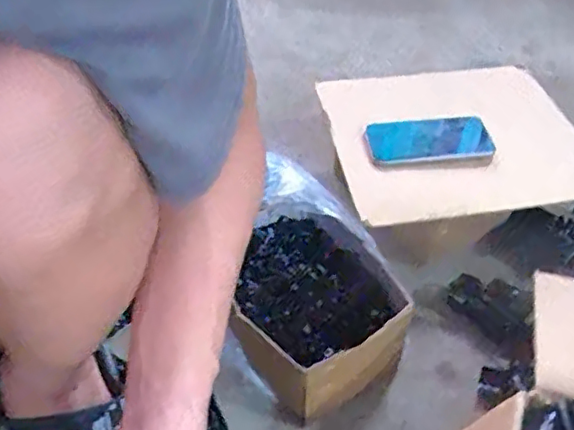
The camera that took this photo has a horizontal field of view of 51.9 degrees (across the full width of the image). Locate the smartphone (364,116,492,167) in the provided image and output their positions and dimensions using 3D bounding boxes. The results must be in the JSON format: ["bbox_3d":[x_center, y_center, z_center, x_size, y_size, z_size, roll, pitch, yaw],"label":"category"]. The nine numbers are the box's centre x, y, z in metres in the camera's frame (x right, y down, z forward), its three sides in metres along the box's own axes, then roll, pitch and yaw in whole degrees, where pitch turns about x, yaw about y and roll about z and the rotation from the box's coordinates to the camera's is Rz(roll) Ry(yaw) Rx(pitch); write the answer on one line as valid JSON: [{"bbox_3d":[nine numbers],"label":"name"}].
[{"bbox_3d":[0.169,-0.092,0.716,0.139,0.014,0.078,-7,50,2],"label":"smartphone"}]

